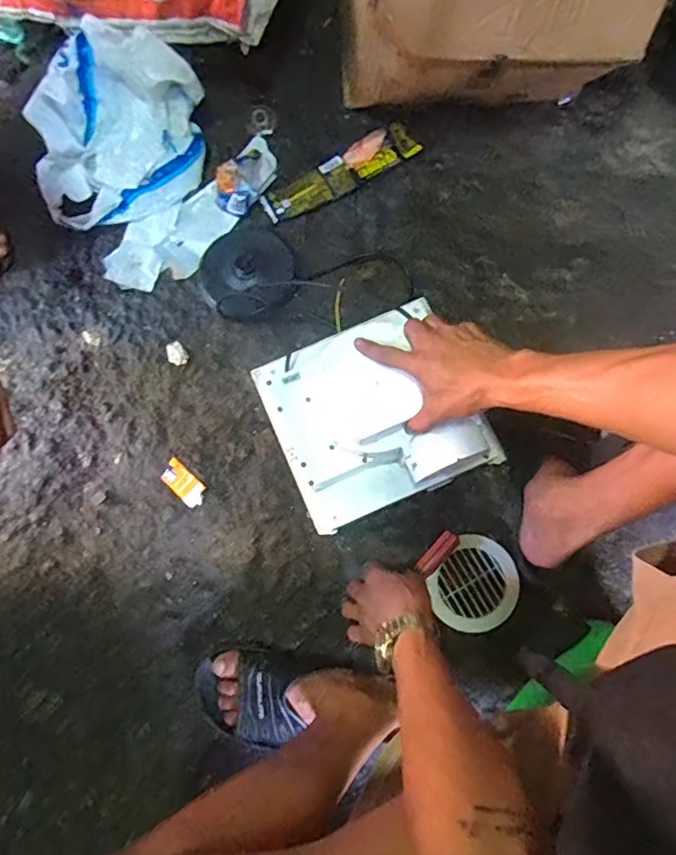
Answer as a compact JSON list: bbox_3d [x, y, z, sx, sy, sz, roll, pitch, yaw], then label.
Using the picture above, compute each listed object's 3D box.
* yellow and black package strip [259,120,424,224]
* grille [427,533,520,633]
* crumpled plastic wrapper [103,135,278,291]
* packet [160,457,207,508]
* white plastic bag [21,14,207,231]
[{"bbox_3d":[0.006,-0.407,0.870,0.267,0.029,0.061,-33,77,-8],"label":"yellow and black package strip"},{"bbox_3d":[0.178,0.206,0.704,0.101,0.034,0.114,39,79,10],"label":"grille"},{"bbox_3d":[-0.218,-0.321,0.833,0.315,0.057,0.110,-36,78,-8],"label":"crumpled plastic wrapper"},{"bbox_3d":[-0.217,0.079,0.765,0.068,0.011,0.038,39,79,10],"label":"packet"},{"bbox_3d":[-0.335,-0.443,0.810,0.277,0.162,0.212,-36,78,-8],"label":"white plastic bag"}]

